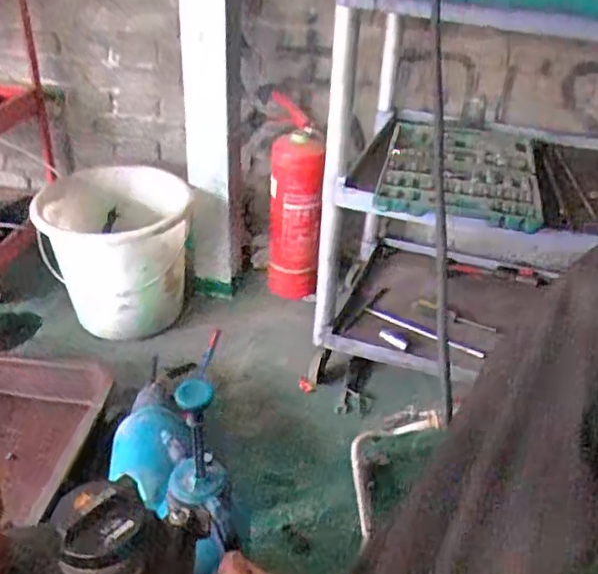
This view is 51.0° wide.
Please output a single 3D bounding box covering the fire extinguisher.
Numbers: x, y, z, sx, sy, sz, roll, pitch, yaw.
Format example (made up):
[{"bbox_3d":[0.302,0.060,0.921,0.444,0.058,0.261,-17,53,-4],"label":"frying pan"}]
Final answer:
[{"bbox_3d":[-0.014,-0.201,1.618,0.129,0.481,0.148,1,33,-4],"label":"fire extinguisher"}]

